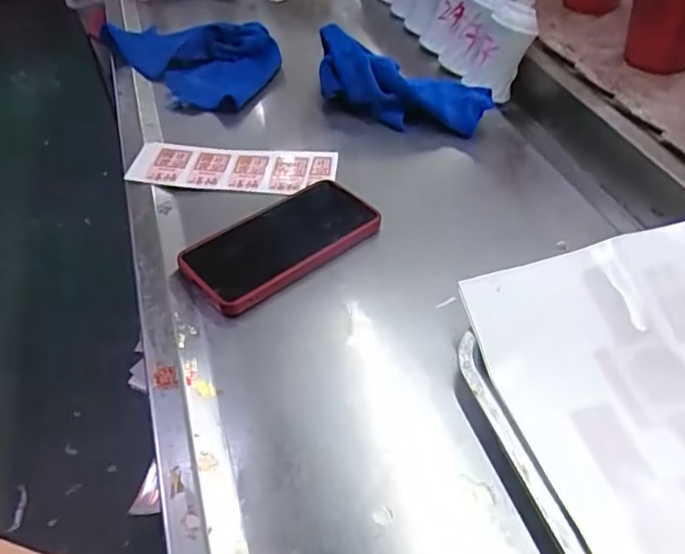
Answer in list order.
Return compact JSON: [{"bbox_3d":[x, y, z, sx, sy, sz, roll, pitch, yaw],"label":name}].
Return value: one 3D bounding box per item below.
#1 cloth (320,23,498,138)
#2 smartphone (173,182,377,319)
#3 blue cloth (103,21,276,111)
[{"bbox_3d":[0.057,-0.220,0.695,0.225,0.071,0.087,25,52,26],"label":"cloth"},{"bbox_3d":[-0.051,-0.034,0.516,0.168,0.014,0.082,-34,53,-27],"label":"smartphone"},{"bbox_3d":[-0.197,-0.275,0.765,0.227,0.055,0.162,17,49,20],"label":"blue cloth"}]

